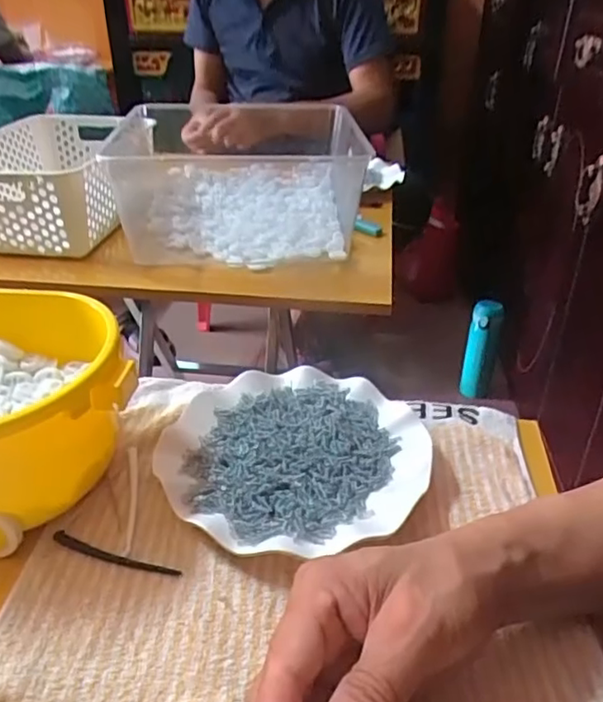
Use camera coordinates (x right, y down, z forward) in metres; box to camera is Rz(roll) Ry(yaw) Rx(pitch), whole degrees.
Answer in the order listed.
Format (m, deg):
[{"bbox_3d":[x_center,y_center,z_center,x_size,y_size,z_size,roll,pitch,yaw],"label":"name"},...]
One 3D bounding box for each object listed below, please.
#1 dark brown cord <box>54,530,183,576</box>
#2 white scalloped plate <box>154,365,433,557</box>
[{"bbox_3d":[-0.114,0.125,0.366,0.086,0.004,0.010,10,33,15],"label":"dark brown cord"},{"bbox_3d":[-0.007,0.073,0.433,0.175,0.023,0.178,0,32,0],"label":"white scalloped plate"}]

